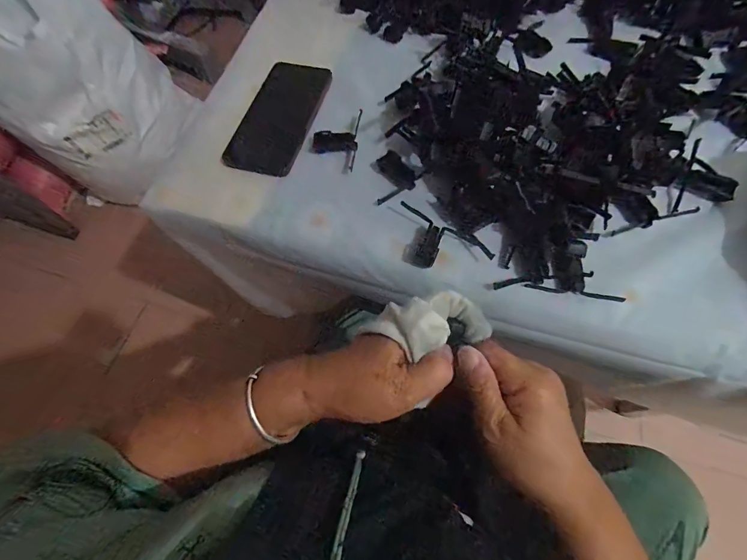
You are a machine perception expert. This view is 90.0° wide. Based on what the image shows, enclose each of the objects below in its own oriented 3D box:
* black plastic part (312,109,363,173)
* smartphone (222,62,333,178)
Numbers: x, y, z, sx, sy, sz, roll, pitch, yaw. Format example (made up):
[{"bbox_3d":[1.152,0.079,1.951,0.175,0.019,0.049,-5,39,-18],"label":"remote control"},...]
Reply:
[{"bbox_3d":[-0.042,-0.158,0.419,0.051,0.012,0.076,3,66,1],"label":"black plastic part"},{"bbox_3d":[-0.109,-0.196,0.440,0.078,0.007,0.170,15,67,7],"label":"smartphone"}]

